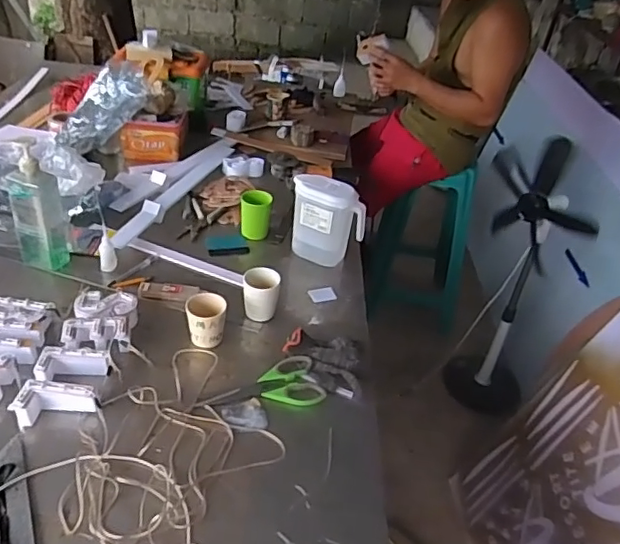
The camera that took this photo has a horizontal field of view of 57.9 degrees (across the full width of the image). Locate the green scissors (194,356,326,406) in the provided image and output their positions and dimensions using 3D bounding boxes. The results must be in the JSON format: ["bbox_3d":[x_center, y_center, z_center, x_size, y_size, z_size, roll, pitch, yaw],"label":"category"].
[{"bbox_3d":[-0.085,0.206,0.994,0.209,0.012,0.108,-6,40,-20],"label":"green scissors"}]

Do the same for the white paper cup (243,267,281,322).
[{"bbox_3d":[-0.099,0.046,1.143,0.071,0.097,0.065,2,37,-8],"label":"white paper cup"}]

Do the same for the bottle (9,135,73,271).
[{"bbox_3d":[-0.558,-0.132,1.148,0.097,0.271,0.077,-15,42,-27],"label":"bottle"}]

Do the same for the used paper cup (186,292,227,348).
[{"bbox_3d":[-0.196,0.091,1.067,0.071,0.087,0.069,6,37,-5],"label":"used paper cup"}]

